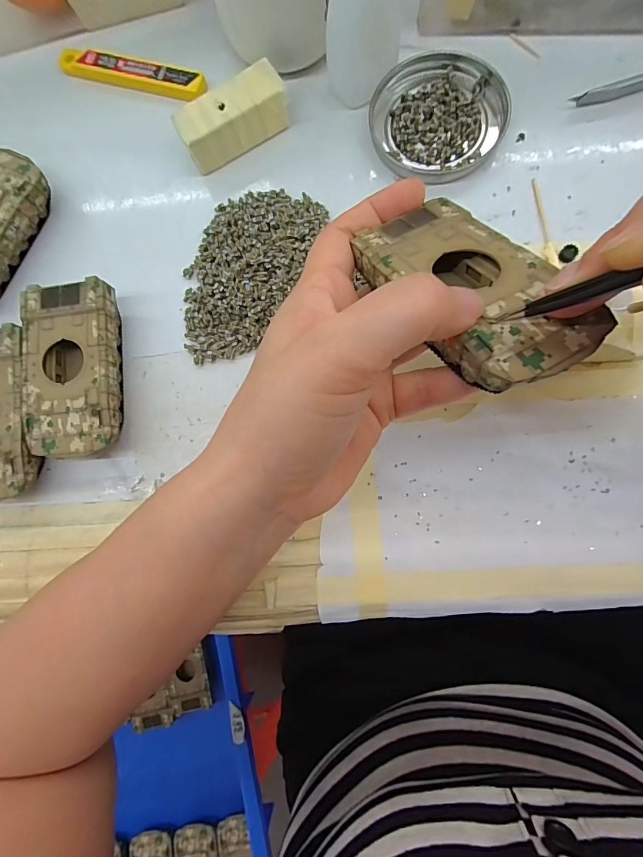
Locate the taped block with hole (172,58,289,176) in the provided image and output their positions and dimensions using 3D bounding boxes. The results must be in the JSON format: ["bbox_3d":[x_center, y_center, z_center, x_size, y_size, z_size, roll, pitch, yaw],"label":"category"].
[{"bbox_3d":[-0.053,-0.187,0.244,0.065,0.023,0.027,-30,81,2],"label":"taped block with hole"}]

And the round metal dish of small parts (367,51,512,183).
[{"bbox_3d":[0.070,-0.188,0.244,0.079,0.009,0.078,-1,83,6],"label":"round metal dish of small parts"}]

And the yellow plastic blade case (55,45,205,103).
[{"bbox_3d":[-0.125,-0.233,0.265,0.104,0.005,0.020,18,85,7],"label":"yellow plastic blade case"}]

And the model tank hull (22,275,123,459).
[{"bbox_3d":[-0.141,-0.032,0.235,0.050,0.025,0.096,-7,83,5],"label":"model tank hull"}]

